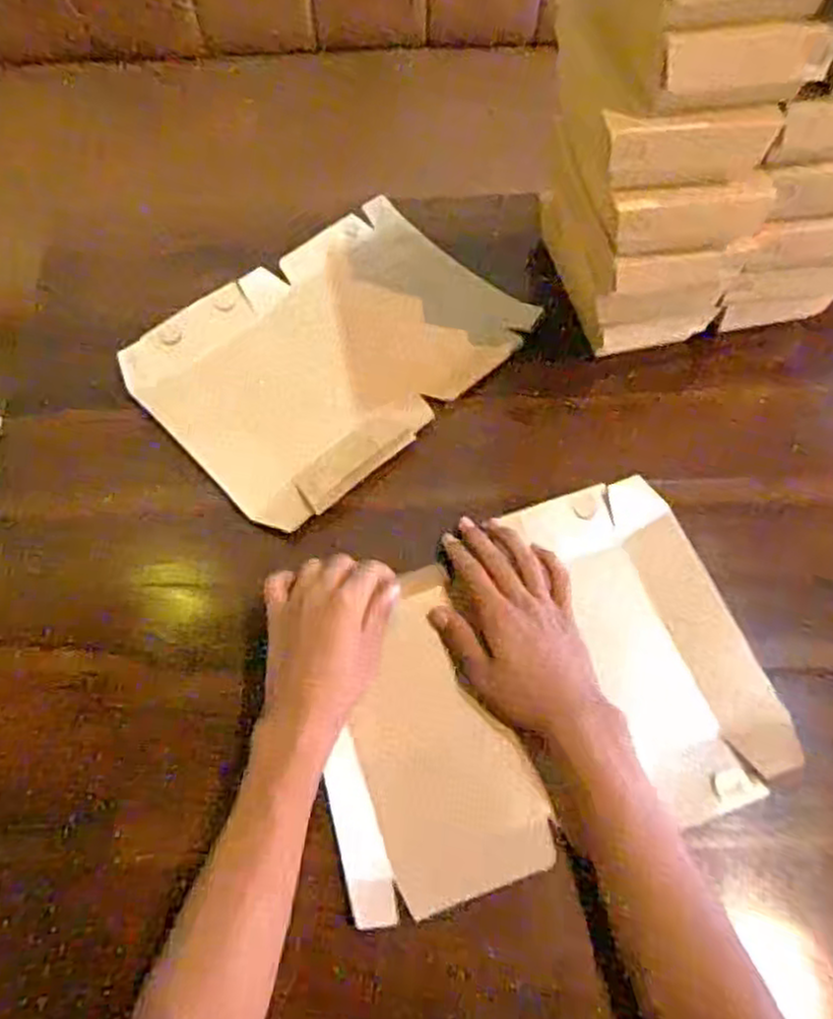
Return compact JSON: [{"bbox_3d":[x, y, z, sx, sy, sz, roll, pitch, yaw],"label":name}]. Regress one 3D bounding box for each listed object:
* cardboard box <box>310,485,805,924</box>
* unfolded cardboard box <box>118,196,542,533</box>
[{"bbox_3d":[0.081,0.123,0.558,0.312,0.042,0.251,-14,62,-8],"label":"cardboard box"},{"bbox_3d":[-0.080,-0.148,0.689,0.312,0.022,0.245,-42,70,-18],"label":"unfolded cardboard box"}]

